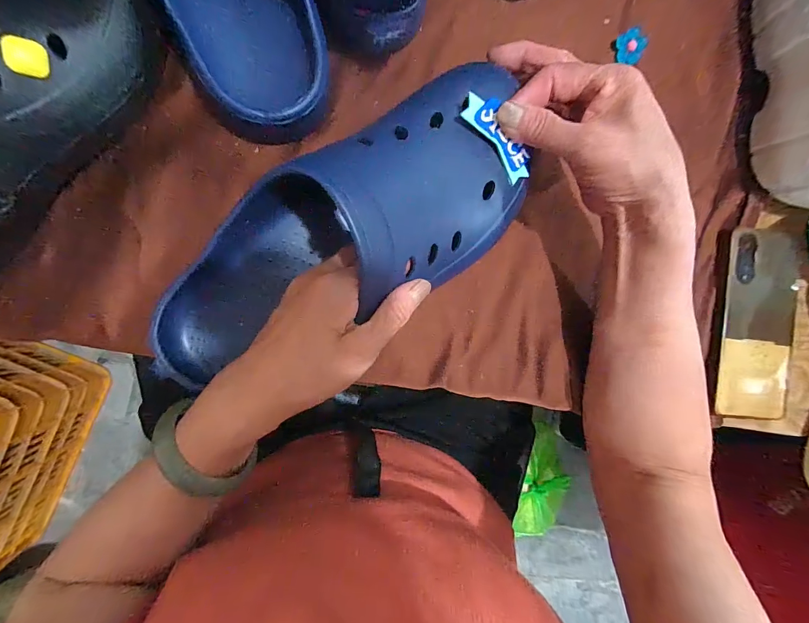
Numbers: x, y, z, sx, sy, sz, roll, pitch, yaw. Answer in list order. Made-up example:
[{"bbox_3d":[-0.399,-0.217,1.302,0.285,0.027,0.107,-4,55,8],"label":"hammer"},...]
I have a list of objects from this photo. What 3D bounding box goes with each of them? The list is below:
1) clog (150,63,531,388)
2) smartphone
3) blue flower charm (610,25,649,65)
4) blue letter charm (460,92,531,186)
[{"bbox_3d":[-0.034,-0.052,0.224,0.283,0.083,0.109,-31,93,-4],"label":"clog"},{"bbox_3d":[0.310,0.010,0.315,0.073,0.013,0.161,4,93,-7],"label":"smartphone"},{"bbox_3d":[0.189,-0.221,0.302,0.024,0.005,0.025,-38,100,24],"label":"blue flower charm"},{"bbox_3d":[0.061,-0.112,0.235,0.019,0.008,0.061,-40,115,15],"label":"blue letter charm"}]

